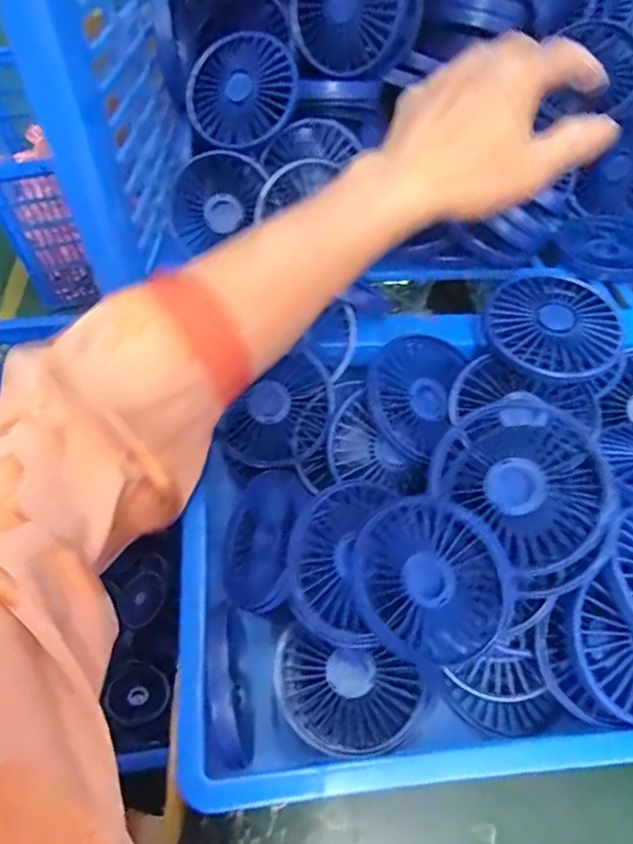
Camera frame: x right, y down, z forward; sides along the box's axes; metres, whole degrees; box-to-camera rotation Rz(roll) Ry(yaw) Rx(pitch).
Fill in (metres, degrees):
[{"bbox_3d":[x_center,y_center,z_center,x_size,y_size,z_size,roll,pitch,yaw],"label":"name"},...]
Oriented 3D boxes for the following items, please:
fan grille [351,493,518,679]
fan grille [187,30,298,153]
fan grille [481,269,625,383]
[{"bbox_3d":[0.061,0.087,0.302,0.087,0.086,0.015,53,28,21],"label":"fan grille"},{"bbox_3d":[-0.056,-0.253,0.424,0.085,0.014,0.081,0,91,11],"label":"fan grille"},{"bbox_3d":[0.153,-0.065,0.358,0.083,0.006,0.087,1,60,-2],"label":"fan grille"}]

